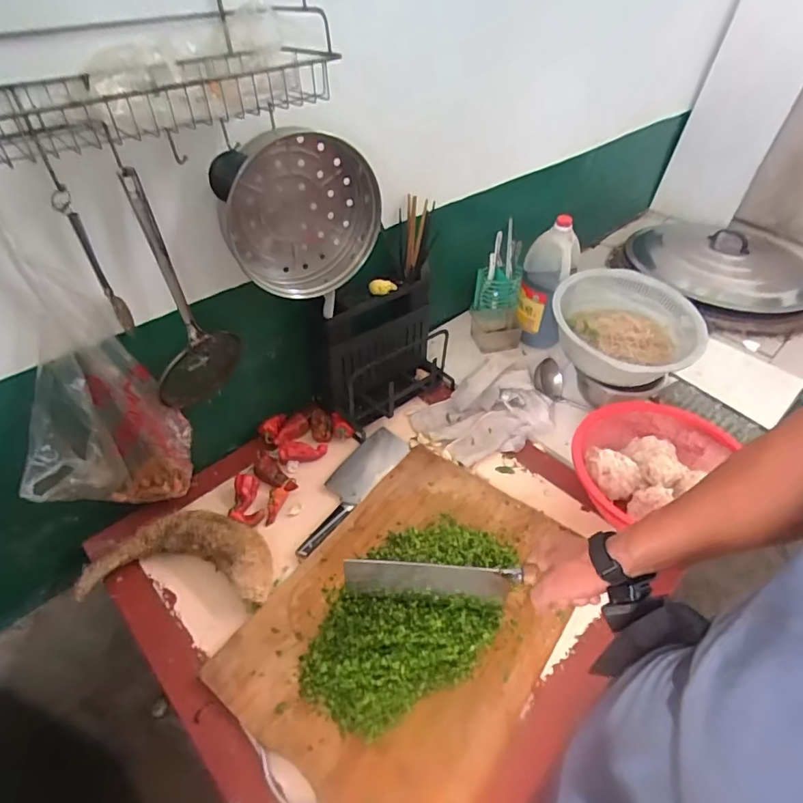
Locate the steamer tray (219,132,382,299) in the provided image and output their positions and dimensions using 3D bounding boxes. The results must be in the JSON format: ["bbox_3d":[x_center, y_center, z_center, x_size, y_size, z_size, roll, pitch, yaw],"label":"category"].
[{"bbox_3d":[-0.138,-0.284,0.772,0.254,0.221,0.072,-22,48,-20],"label":"steamer tray"}]

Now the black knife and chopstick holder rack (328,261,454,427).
[{"bbox_3d":[-0.018,-0.092,1.002,0.234,0.260,0.126,-31,52,-28],"label":"black knife and chopstick holder rack"}]

